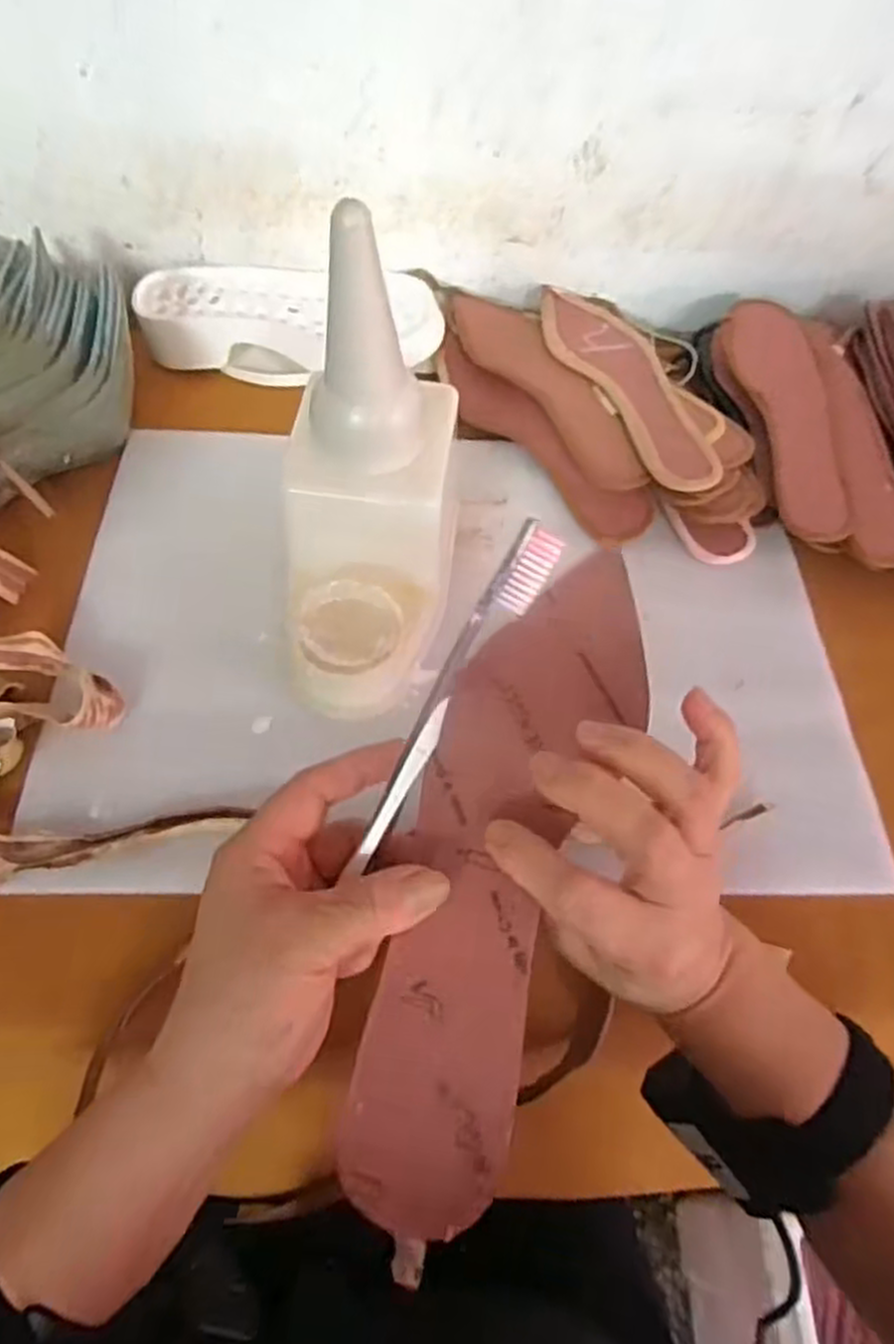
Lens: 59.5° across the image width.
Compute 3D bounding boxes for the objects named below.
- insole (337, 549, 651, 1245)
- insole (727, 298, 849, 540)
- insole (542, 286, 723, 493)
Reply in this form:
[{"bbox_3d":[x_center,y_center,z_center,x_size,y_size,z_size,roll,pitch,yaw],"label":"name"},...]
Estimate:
[{"bbox_3d":[0.022,0.061,0.295,0.070,0.007,0.252,17,64,7],"label":"insole"},{"bbox_3d":[0.268,-0.203,0.606,0.064,0.012,0.231,-2,66,-5],"label":"insole"},{"bbox_3d":[0.139,-0.228,0.618,0.073,0.009,0.243,-11,58,-10],"label":"insole"}]

